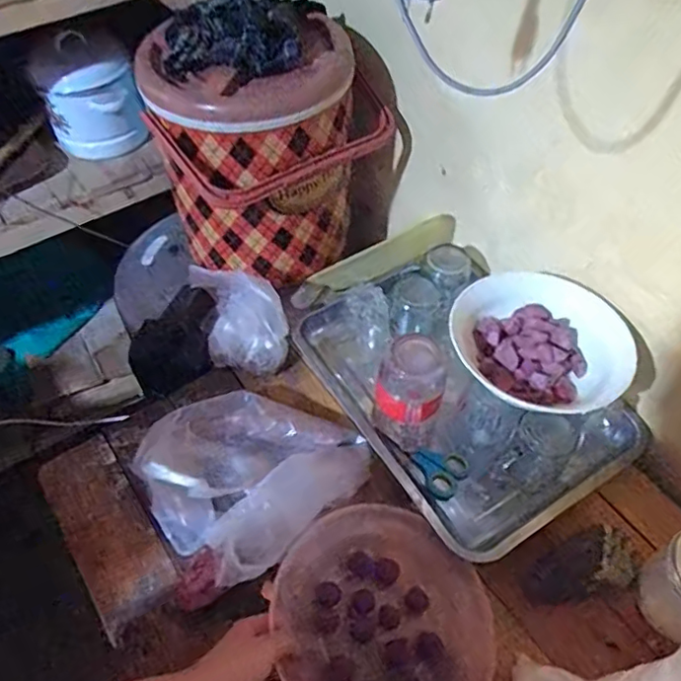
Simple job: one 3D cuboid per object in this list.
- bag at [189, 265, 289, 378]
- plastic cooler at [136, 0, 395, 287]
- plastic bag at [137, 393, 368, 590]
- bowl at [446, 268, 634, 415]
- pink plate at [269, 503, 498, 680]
[{"bbox_3d":[-0.127,-0.031,0.766,0.099,0.093,0.132,-16,55,-12],"label":"bag"},{"bbox_3d":[-0.097,-0.285,0.856,0.293,0.306,0.276,10,54,7],"label":"plastic cooler"},{"bbox_3d":[-0.097,0.128,0.639,0.214,0.096,0.206,-38,62,-25],"label":"plastic bag"},{"bbox_3d":[0.219,0.001,0.648,0.169,0.057,0.181,0,53,0],"label":"bowl"},{"bbox_3d":[0.040,0.259,0.572,0.208,0.039,0.189,-12,64,-27],"label":"pink plate"}]

